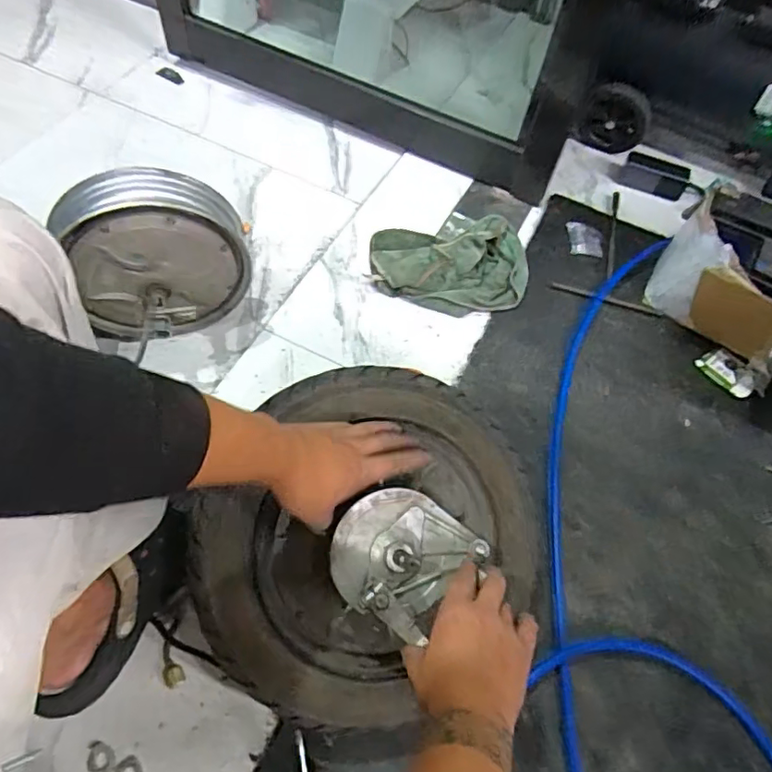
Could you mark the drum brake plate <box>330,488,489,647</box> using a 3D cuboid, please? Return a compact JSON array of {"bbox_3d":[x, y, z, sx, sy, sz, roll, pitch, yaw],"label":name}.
[{"bbox_3d":[0.025,0.175,0.557,0.154,0.052,0.133,40,75,-7],"label":"drum brake plate"}]

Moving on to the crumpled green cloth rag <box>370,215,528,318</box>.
[{"bbox_3d":[0.112,-0.218,1.001,0.273,0.056,0.191,1,59,-3],"label":"crumpled green cloth rag"}]

